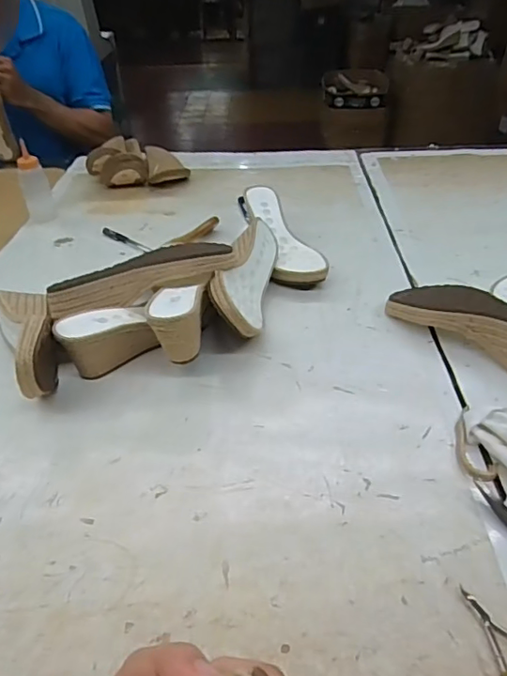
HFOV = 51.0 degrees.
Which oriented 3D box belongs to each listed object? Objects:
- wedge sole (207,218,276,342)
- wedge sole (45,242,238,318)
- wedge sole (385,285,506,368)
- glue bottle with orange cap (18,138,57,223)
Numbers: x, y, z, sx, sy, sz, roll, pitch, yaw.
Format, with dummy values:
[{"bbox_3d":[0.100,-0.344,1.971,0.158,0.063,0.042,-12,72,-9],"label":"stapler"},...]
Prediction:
[{"bbox_3d":[-0.010,-0.074,0.695,0.060,0.086,0.244,5,37,7],"label":"wedge sole"},{"bbox_3d":[-0.136,-0.076,0.649,0.224,0.060,0.059,-7,39,-7],"label":"wedge sole"},{"bbox_3d":[0.277,-0.015,0.635,0.077,0.066,0.239,-26,44,-30],"label":"wedge sole"},{"bbox_3d":[-0.400,-0.288,0.973,0.049,0.138,0.041,-12,39,-15],"label":"glue bottle with orange cap"}]

